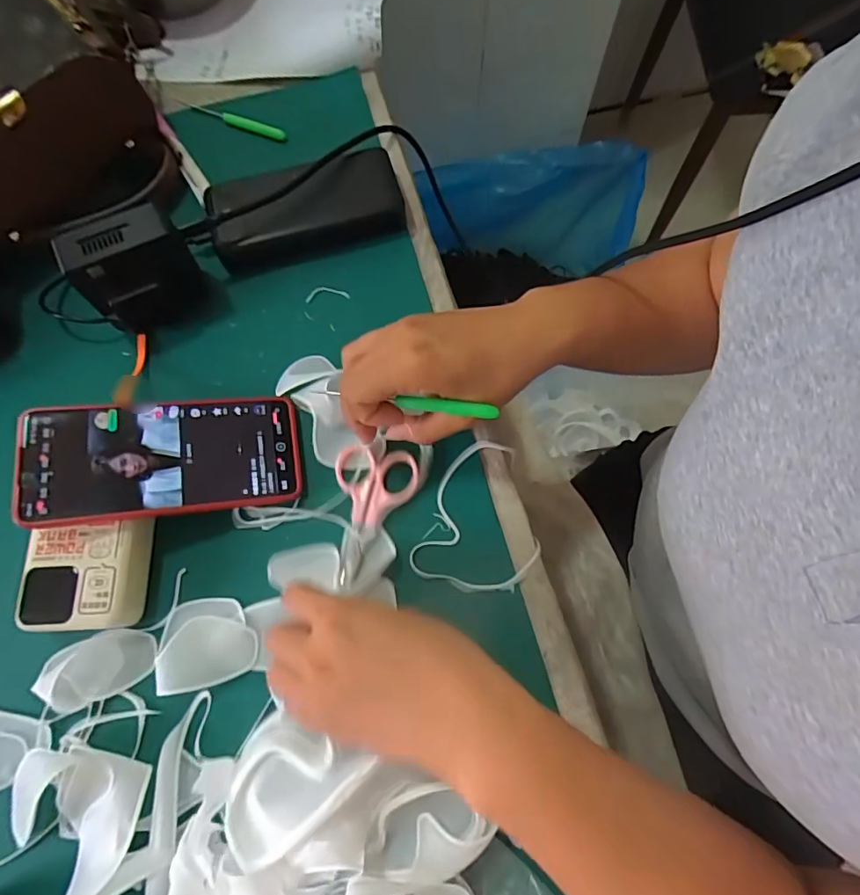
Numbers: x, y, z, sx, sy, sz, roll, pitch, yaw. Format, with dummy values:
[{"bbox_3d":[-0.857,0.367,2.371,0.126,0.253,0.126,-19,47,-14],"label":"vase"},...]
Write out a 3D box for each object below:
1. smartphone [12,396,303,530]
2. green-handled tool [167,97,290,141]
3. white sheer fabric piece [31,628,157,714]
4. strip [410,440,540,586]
[{"bbox_3d":[-0.174,0.006,0.339,0.166,0.006,0.078,-4,71,-18],"label":"smartphone"},{"bbox_3d":[-0.184,-0.299,0.461,0.118,0.009,0.010,25,74,9],"label":"green-handled tool"},{"bbox_3d":[-0.209,0.137,0.319,0.064,0.011,0.038,-22,73,-6],"label":"white sheer fabric piece"},{"bbox_3d":[0.040,0.049,0.352,0.076,0.005,0.104,22,74,8],"label":"strip"}]

